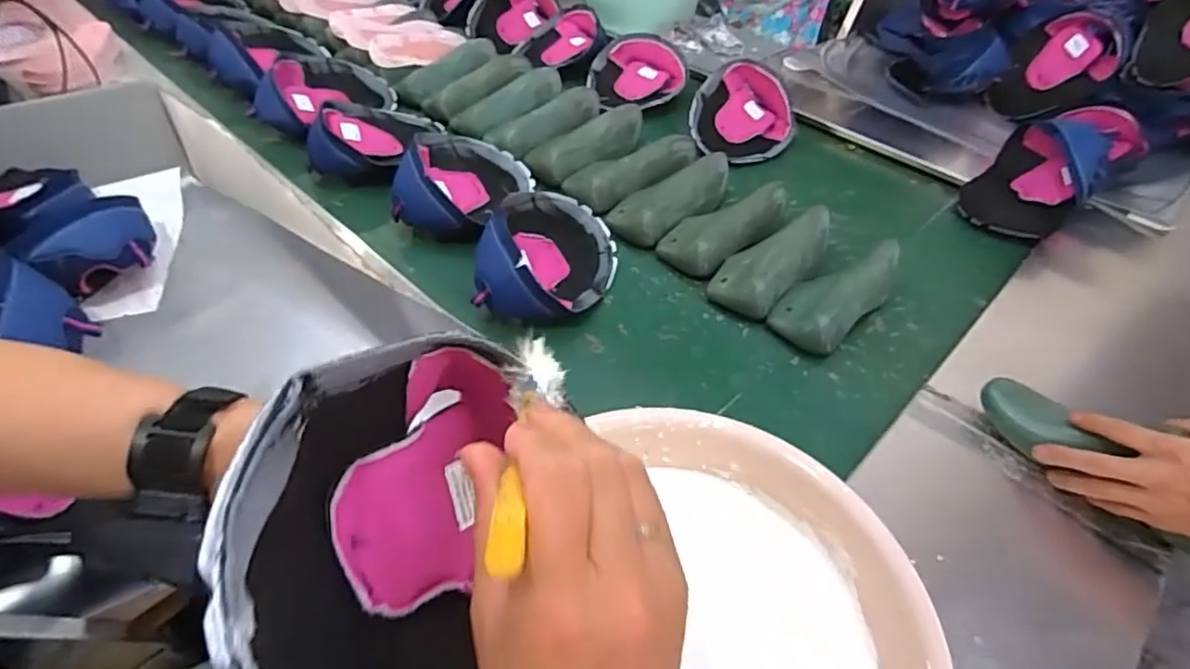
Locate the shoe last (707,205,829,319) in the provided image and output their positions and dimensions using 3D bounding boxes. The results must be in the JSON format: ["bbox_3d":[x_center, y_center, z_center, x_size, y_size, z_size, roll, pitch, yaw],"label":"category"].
[{"bbox_3d":[0.238,-0.108,0.825,0.093,0.065,0.200,35,53,27],"label":"shoe last"}]

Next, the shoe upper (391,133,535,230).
[{"bbox_3d":[-0.191,-0.219,0.890,0.138,0.094,0.223,18,47,13],"label":"shoe upper"}]

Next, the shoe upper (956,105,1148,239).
[{"bbox_3d":[0.652,-0.244,0.916,0.176,0.147,0.158,-27,53,-26],"label":"shoe upper"}]

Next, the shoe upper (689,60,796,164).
[{"bbox_3d":[0.258,-0.383,1.083,0.170,0.092,0.227,13,46,9],"label":"shoe upper"}]

